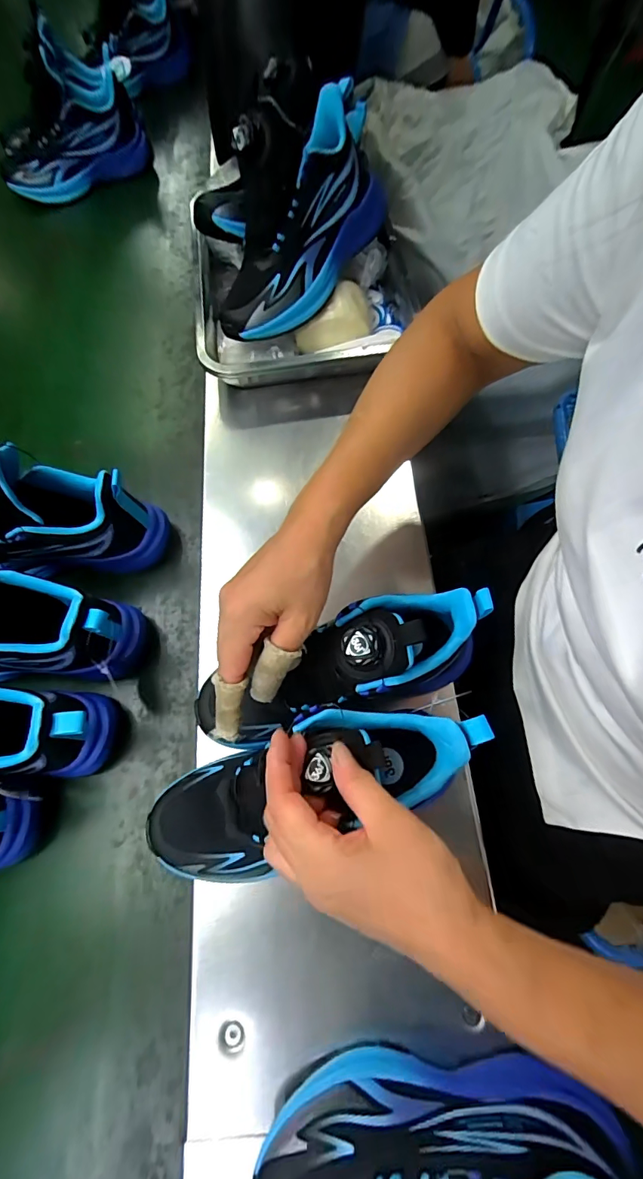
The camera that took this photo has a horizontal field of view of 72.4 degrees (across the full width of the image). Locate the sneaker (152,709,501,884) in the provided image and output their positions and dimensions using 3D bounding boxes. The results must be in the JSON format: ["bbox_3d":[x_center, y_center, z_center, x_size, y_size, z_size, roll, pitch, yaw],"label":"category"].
[{"bbox_3d":[-0.008,0.139,0.313,0.247,0.099,0.082,-22,68,7],"label":"sneaker"}]

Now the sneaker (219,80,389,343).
[{"bbox_3d":[-0.016,-0.403,0.465,0.101,0.119,0.266,27,72,13],"label":"sneaker"}]

